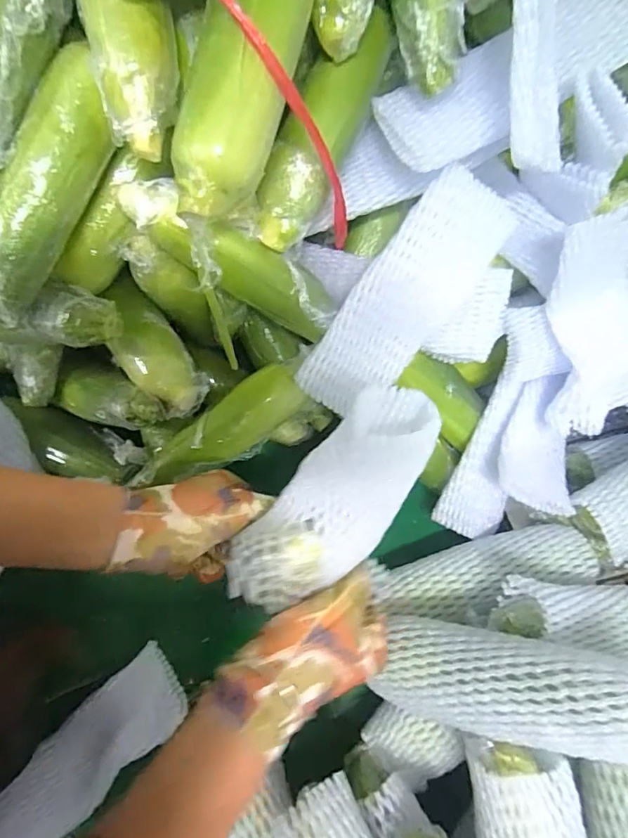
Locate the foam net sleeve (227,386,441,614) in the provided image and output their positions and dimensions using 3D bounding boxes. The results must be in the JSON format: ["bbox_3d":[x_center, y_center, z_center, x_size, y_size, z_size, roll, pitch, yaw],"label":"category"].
[{"bbox_3d":[0.010,0.055,0.300,0.062,0.033,0.167,44,114,14],"label":"foam net sleeve"}]

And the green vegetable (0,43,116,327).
[{"bbox_3d":[-0.186,-0.156,0.344,0.054,0.055,0.178,27,98,8],"label":"green vegetable"}]

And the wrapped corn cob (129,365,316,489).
[{"bbox_3d":[-0.083,0.015,0.461,0.167,0.039,0.049,-33,72,-2],"label":"wrapped corn cob"}]

